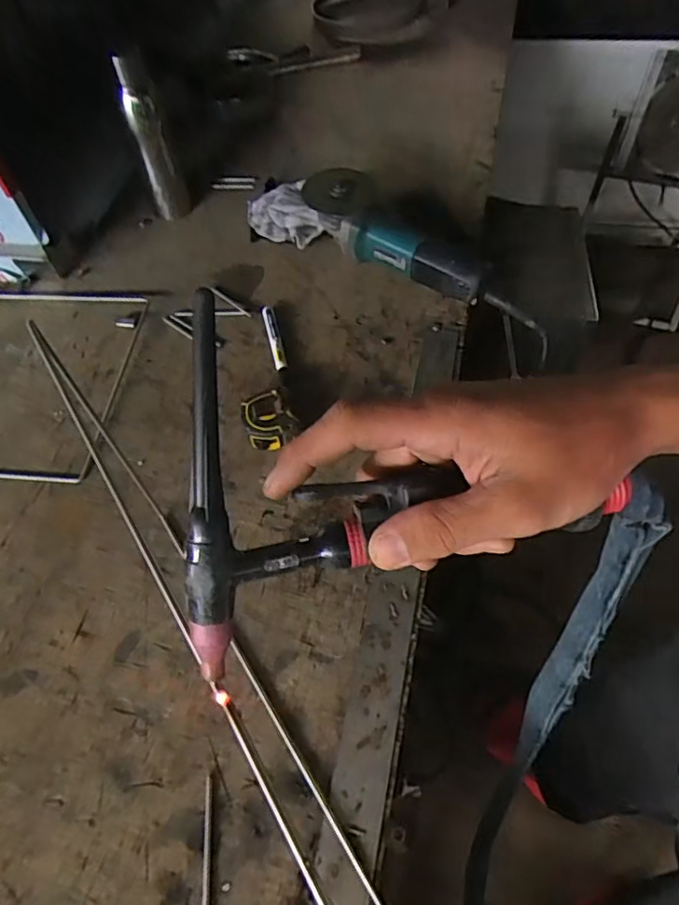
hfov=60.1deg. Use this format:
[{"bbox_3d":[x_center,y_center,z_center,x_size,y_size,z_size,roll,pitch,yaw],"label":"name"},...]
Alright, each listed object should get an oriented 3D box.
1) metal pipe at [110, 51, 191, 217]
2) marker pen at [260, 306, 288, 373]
[{"bbox_3d":[-0.270,-0.451,0.856,0.047,0.231,0.037,-17,57,-7],"label":"metal pipe"},{"bbox_3d":[-0.086,-0.152,0.779,0.018,0.015,0.116,-14,57,-5],"label":"marker pen"}]

